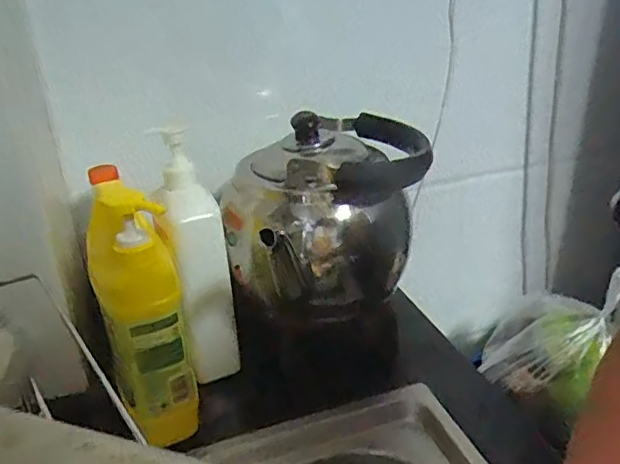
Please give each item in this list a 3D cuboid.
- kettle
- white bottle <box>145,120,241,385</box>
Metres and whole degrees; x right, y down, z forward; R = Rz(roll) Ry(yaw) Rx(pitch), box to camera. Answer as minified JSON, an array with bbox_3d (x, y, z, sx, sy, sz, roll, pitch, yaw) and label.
[{"bbox_3d":[0.020,-0.016,0.615,0.194,0.176,0.193,4,28,13],"label":"kettle"},{"bbox_3d":[-0.112,0.038,0.567,0.060,0.244,0.056,-18,31,-28],"label":"white bottle"}]

